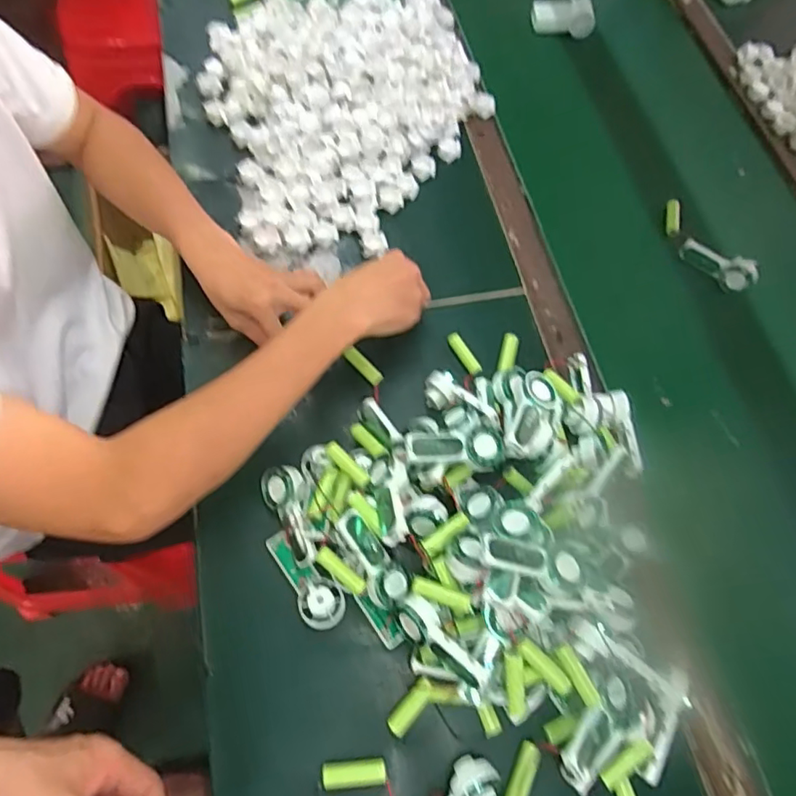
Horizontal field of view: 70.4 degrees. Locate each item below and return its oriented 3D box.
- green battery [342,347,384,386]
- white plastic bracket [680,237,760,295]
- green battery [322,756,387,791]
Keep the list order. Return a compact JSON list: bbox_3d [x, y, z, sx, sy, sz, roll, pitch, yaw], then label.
[{"bbox_3d":[-0.038,-0.034,0.611,0.049,0.015,0.015,44,69,0],"label":"green battery"},{"bbox_3d":[0.407,-0.170,0.717,0.096,0.027,0.040,37,68,14],"label":"white plastic bracket"},{"bbox_3d":[-0.036,0.306,0.461,0.050,0.018,0.019,-2,65,-7],"label":"green battery"}]

